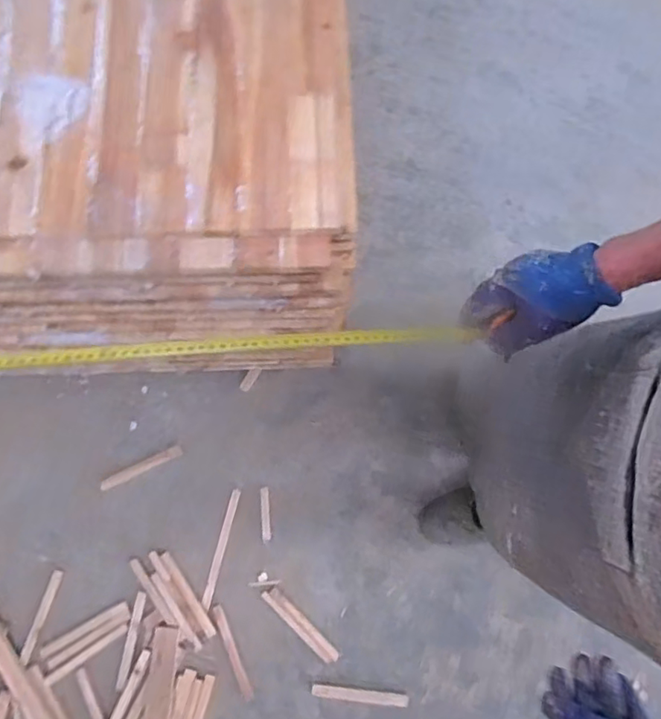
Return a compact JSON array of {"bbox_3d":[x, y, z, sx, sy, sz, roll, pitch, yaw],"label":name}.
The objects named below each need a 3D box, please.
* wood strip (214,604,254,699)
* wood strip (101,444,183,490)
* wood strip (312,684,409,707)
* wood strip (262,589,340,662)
[{"bbox_3d":[-0.195,0.582,1.135,0.023,0.014,0.182,-23,77,-6],"label":"wood strip"},{"bbox_3d":[-0.407,0.233,1.230,0.181,0.006,0.025,-24,77,-7],"label":"wood strip"},{"bbox_3d":[0.059,0.663,1.124,0.187,0.014,0.022,7,76,1],"label":"wood strip"},{"bbox_3d":[-0.061,0.534,1.145,0.185,0.010,0.032,43,79,9],"label":"wood strip"}]

